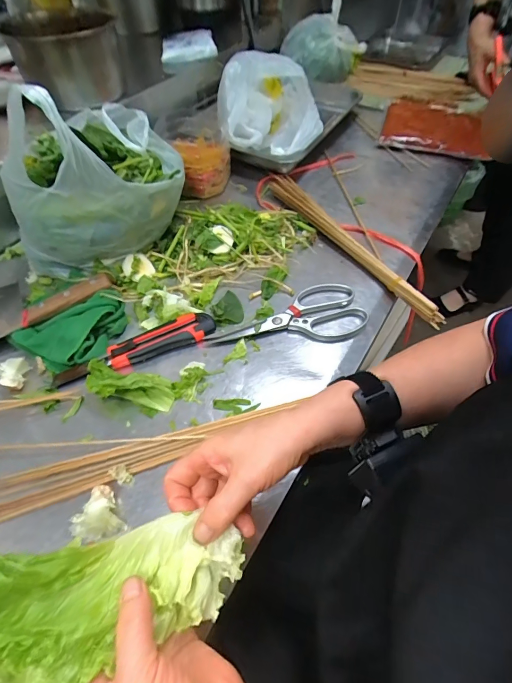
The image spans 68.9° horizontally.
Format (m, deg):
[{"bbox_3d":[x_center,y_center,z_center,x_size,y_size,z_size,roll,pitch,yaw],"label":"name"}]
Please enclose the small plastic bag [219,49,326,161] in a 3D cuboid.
[{"bbox_3d":[0.029,-0.514,0.804,0.217,0.146,0.248,-5,53,-4],"label":"small plastic bag"}]

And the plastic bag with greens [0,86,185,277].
[{"bbox_3d":[-0.229,-0.248,0.551,0.205,0.234,0.241,9,53,7],"label":"plastic bag with greens"}]

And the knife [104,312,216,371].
[{"bbox_3d":[-0.126,-0.004,0.499,0.142,0.015,0.038,-21,55,-15],"label":"knife"}]

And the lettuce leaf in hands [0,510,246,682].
[{"bbox_3d":[-0.086,0.156,0.230,0.165,0.038,0.073,2,48,-29],"label":"lettuce leaf in hands"}]

